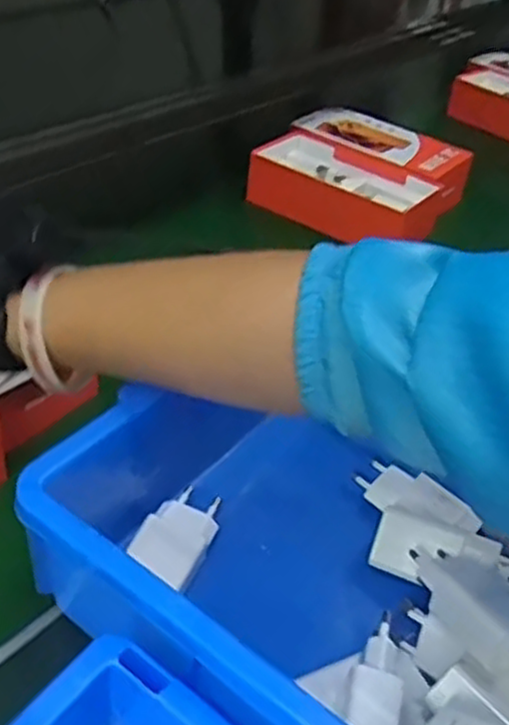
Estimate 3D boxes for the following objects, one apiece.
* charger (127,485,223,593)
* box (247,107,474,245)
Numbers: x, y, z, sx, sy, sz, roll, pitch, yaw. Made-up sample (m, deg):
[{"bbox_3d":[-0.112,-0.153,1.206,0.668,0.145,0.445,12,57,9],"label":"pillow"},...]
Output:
[{"bbox_3d":[-0.041,0.098,0.419,0.038,0.022,0.068,18,38,14],"label":"charger"},{"bbox_3d":[0.111,-0.196,0.791,0.201,0.053,0.191,24,40,21],"label":"box"}]

